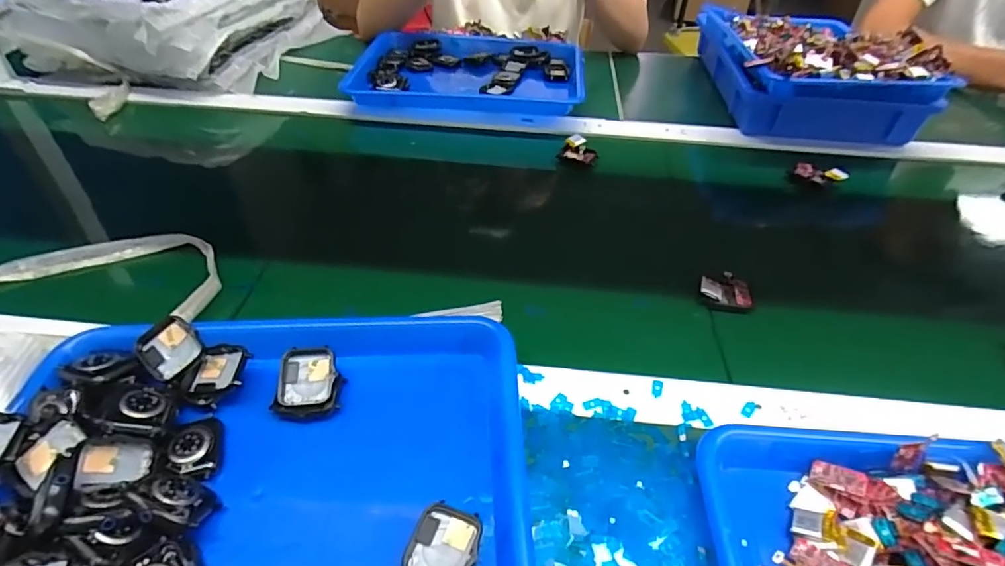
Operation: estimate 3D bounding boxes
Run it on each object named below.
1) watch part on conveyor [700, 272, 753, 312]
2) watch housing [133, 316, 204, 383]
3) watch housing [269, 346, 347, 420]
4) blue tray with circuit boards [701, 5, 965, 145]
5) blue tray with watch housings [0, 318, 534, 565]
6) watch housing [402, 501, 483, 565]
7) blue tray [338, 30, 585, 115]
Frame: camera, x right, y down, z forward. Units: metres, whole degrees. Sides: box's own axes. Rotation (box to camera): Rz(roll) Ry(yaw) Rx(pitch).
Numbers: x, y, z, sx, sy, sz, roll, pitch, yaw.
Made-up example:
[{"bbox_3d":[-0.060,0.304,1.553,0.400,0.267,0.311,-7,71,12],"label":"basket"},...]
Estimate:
[{"bbox_3d":[0.203,0.007,0.475,0.046,0.012,0.038,7,44,5],"label":"watch part on conveyor"},{"bbox_3d":[-0.245,0.049,0.384,0.042,0.014,0.038,46,63,7],"label":"watch housing"},{"bbox_3d":[-0.141,0.073,0.379,0.044,0.011,0.051,1,61,-12],"label":"watch housing"},{"bbox_3d":[0.431,-0.321,0.749,0.236,0.105,0.312,2,44,0],"label":"blue tray with circuit boards"},{"bbox_3d":[-0.154,0.127,0.317,0.334,0.047,0.249,-1,44,-3],"label":"blue tray with watch housings"},{"bbox_3d":[-0.034,0.154,0.303,0.038,0.009,0.046,11,45,9],"label":"watch housing"},{"bbox_3d":[-0.049,-0.325,0.796,0.334,0.038,0.247,2,44,1],"label":"blue tray"}]

